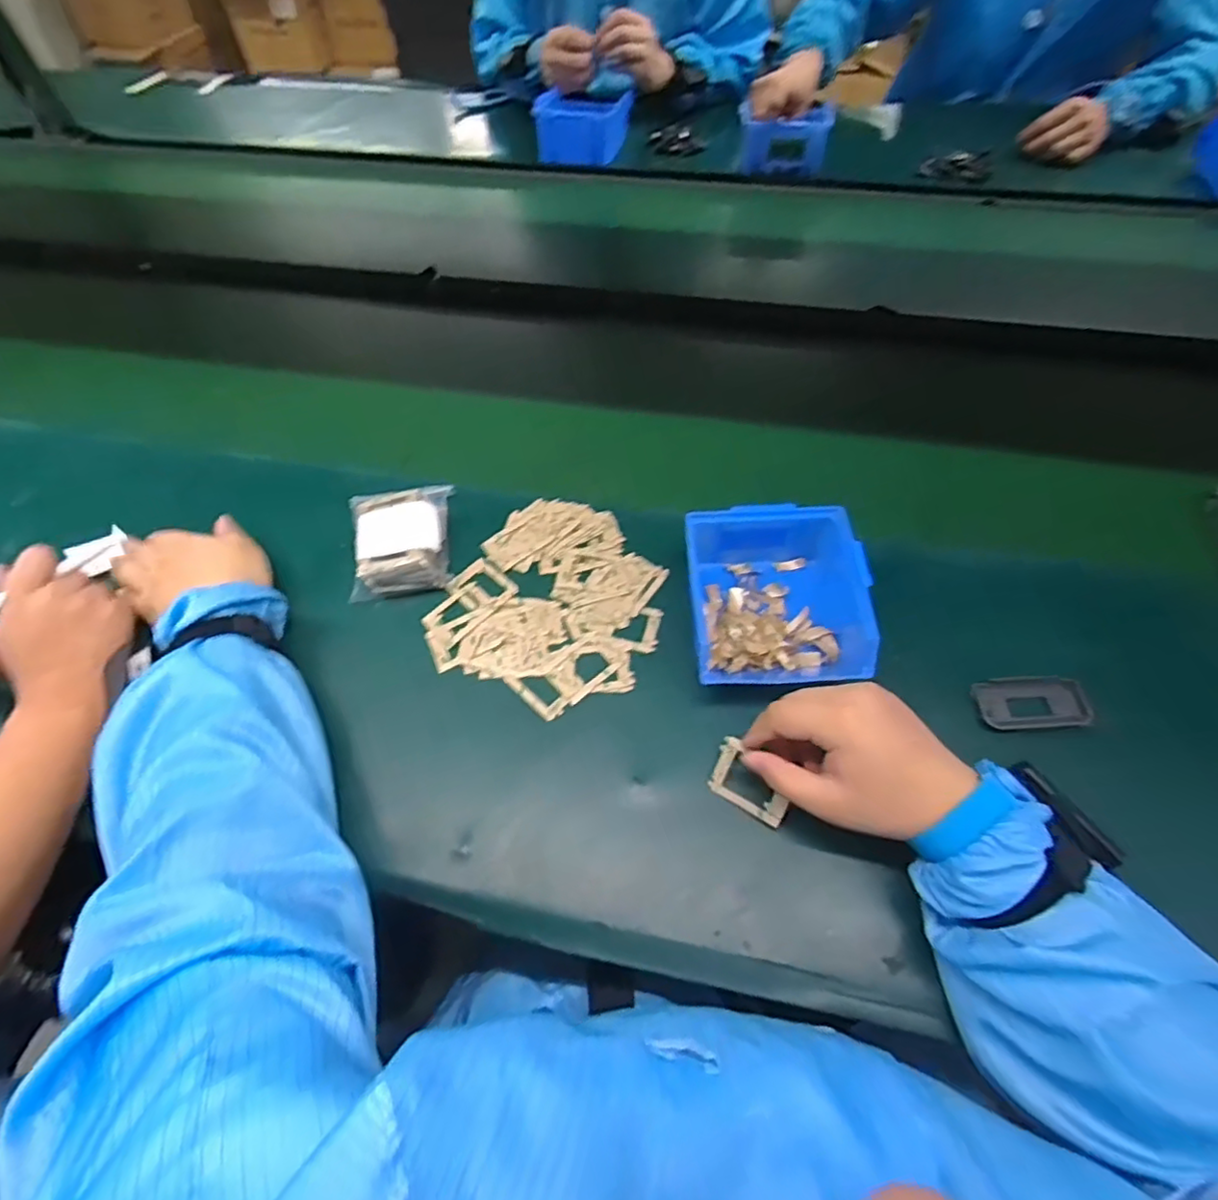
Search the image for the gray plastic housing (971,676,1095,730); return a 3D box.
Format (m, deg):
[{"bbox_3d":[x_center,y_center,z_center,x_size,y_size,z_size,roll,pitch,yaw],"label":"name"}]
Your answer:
[{"bbox_3d":[0.306,0.075,0.456,0.078,0.012,0.040,-5,58,0],"label":"gray plastic housing"}]

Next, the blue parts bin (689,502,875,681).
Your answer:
[{"bbox_3d":[0.125,-0.003,0.483,0.122,0.067,0.138,-1,58,2],"label":"blue parts bin"}]

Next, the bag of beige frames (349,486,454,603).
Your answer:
[{"bbox_3d":[-0.182,-0.055,0.549,0.082,0.030,0.102,-8,58,-2],"label":"bag of beige frames"}]

